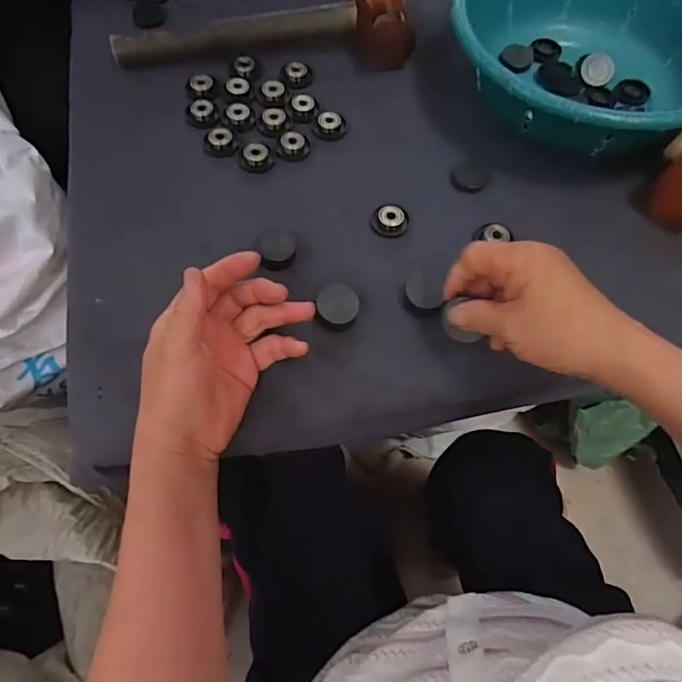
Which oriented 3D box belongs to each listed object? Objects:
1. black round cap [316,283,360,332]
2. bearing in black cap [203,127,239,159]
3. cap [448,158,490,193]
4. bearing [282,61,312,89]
[{"bbox_3d":[-0.002,-0.026,0.394,0.031,0.011,0.035,-1,64,-3],"label":"black round cap"},{"bbox_3d":[-0.111,-0.183,0.472,0.030,0.011,0.027,-14,65,-9],"label":"bearing in black cap"},{"bbox_3d":[0.118,-0.151,0.471,0.034,0.005,0.042,28,66,11],"label":"cap"},{"bbox_3d":[-0.045,-0.271,0.517,0.031,0.009,0.034,0,64,-3],"label":"bearing"}]

